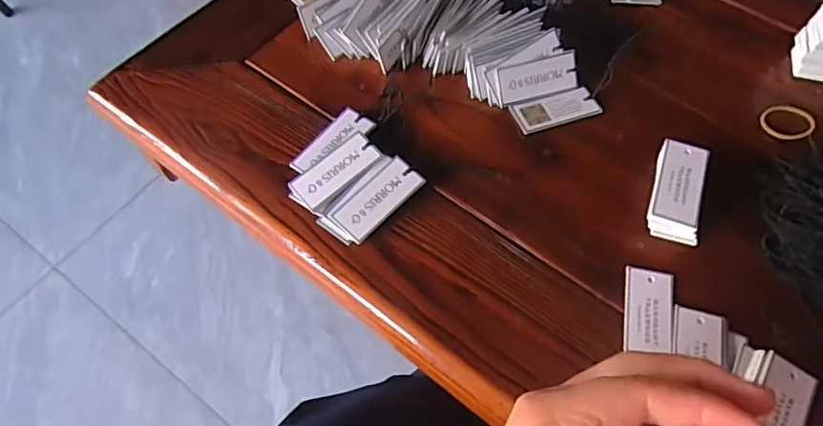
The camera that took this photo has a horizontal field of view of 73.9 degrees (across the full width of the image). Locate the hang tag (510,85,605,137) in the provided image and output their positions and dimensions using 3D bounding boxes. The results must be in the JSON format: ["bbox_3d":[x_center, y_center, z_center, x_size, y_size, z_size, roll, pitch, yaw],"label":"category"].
[{"bbox_3d":[0.100,-0.073,0.379,0.059,0.004,0.025,-15,63,-8],"label":"hang tag"}]

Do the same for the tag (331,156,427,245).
[{"bbox_3d":[-0.020,-0.009,0.340,0.057,0.004,0.026,-43,71,-13],"label":"tag"}]

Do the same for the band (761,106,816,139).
[{"bbox_3d":[0.255,-0.063,0.369,0.031,0.004,0.033,0,62,0],"label":"band"}]

